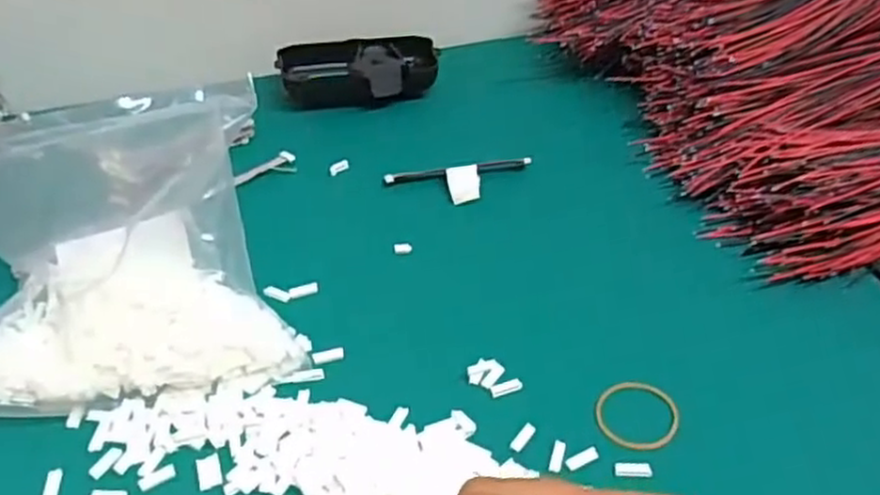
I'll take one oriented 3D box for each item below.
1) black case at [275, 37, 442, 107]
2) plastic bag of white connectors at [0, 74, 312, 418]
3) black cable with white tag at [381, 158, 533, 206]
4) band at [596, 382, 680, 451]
[{"bbox_3d":[-0.056,-0.121,0.524,0.108,0.024,0.059,-5,42,-6],"label":"black case"},{"bbox_3d":[-0.155,-0.003,0.350,0.158,0.078,0.151,-13,43,-15],"label":"plastic bag of white connectors"},{"bbox_3d":[0.015,-0.039,0.443,0.089,0.007,0.029,-9,42,-10],"label":"black cable with white tag"},{"bbox_3d":[0.086,0.073,0.323,0.035,0.004,0.035,0,41,0],"label":"band"}]

